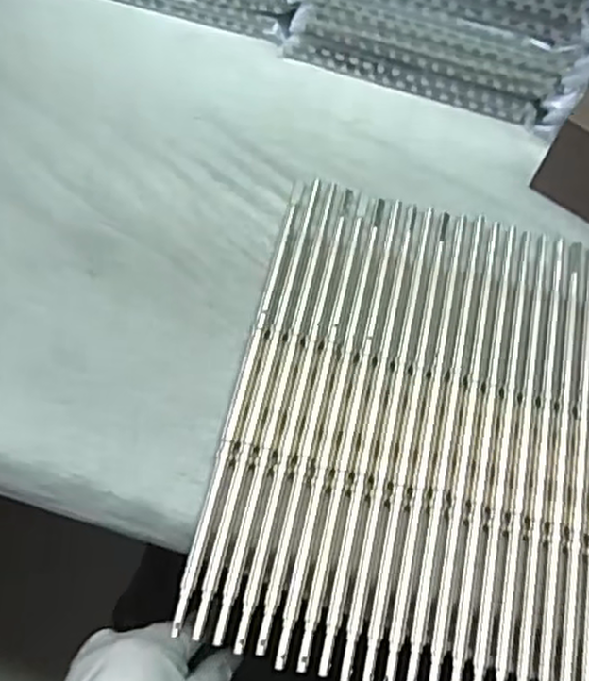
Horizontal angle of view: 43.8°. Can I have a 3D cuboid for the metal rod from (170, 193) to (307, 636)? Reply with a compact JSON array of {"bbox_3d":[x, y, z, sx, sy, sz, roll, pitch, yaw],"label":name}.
[{"bbox_3d":[-0.025,0.017,0.390,0.008,0.004,0.253,13,64,3],"label":"metal rod"}]

